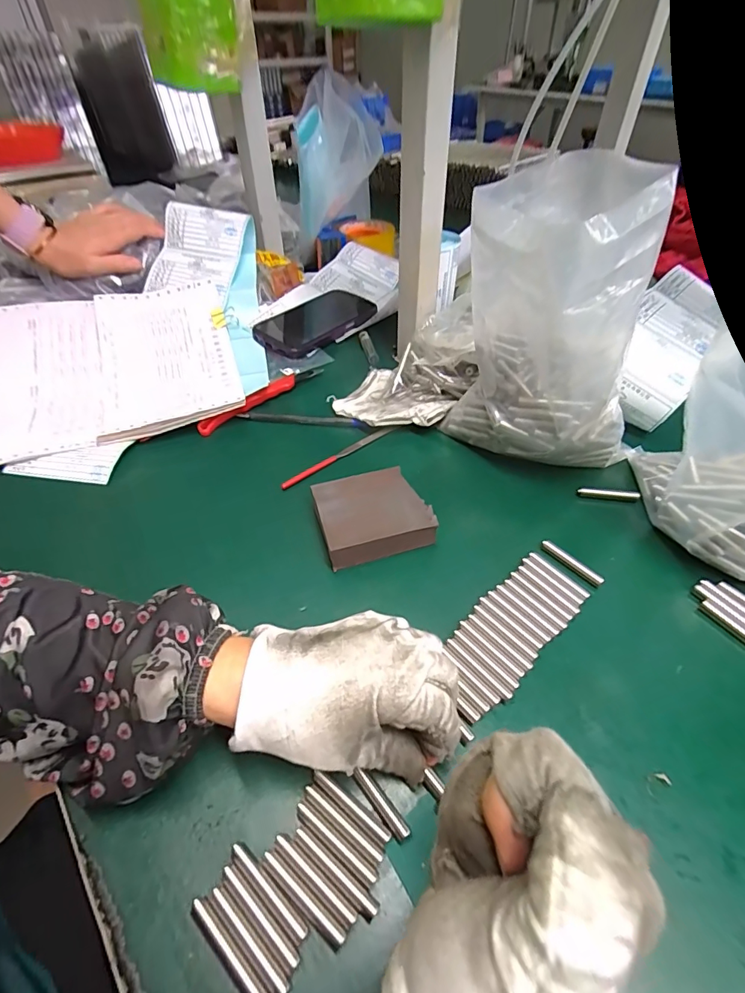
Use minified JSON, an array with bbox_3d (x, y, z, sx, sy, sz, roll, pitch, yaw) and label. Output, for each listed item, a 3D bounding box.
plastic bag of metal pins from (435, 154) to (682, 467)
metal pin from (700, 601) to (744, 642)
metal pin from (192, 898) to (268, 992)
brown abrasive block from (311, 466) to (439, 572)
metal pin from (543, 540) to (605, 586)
[{"bbox_3d":[0.138,-0.125,0.354,0.117,0.188,0.126,-26,52,-23],"label":"plastic bag of metal pins"},{"bbox_3d":[0.238,0.086,0.298,0.006,0.004,0.048,-27,52,-23],"label":"metal pin"},{"bbox_3d":[-0.061,0.193,0.194,0.047,0.005,0.006,31,54,26],"label":"metal pin"},{"bbox_3d":[-0.002,0.014,0.356,0.081,0.025,0.068,-14,48,-13],"label":"brown abrasive block"},{"bbox_3d":[0.145,0.047,0.333,0.007,0.005,0.048,-32,54,-26],"label":"metal pin"}]

